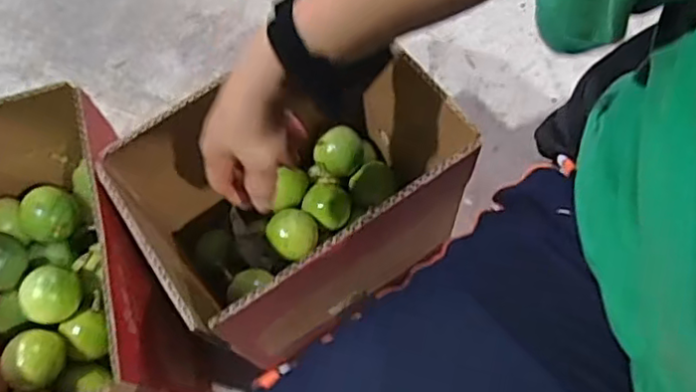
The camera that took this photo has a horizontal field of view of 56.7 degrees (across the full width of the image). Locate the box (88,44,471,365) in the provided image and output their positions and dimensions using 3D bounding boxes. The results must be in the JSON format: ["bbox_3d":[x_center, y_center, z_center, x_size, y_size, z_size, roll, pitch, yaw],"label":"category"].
[{"bbox_3d":[-0.042,0.010,0.637,0.266,0.254,0.185,-32,70,-10],"label":"box"}]

